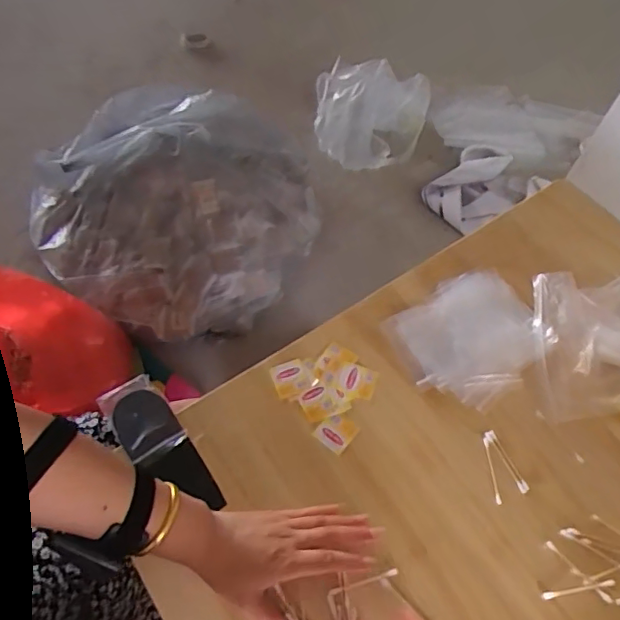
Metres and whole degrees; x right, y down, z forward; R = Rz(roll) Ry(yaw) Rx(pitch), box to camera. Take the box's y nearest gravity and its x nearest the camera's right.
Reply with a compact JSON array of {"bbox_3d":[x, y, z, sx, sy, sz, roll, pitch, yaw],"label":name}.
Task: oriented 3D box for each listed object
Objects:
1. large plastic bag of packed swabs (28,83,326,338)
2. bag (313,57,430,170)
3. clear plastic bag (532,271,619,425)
[{"bbox_3d":[-0.317,-0.256,1.278,0.596,0.287,0.578,30,61,14],"label":"large plastic bag of packed swabs"},{"bbox_3d":[0.149,-0.523,1.501,0.311,0.201,0.225,14,58,5],"label":"bag"},{"bbox_3d":[0.384,0.031,0.692,0.246,0.055,0.179,-9,59,-10],"label":"clear plastic bag"}]

